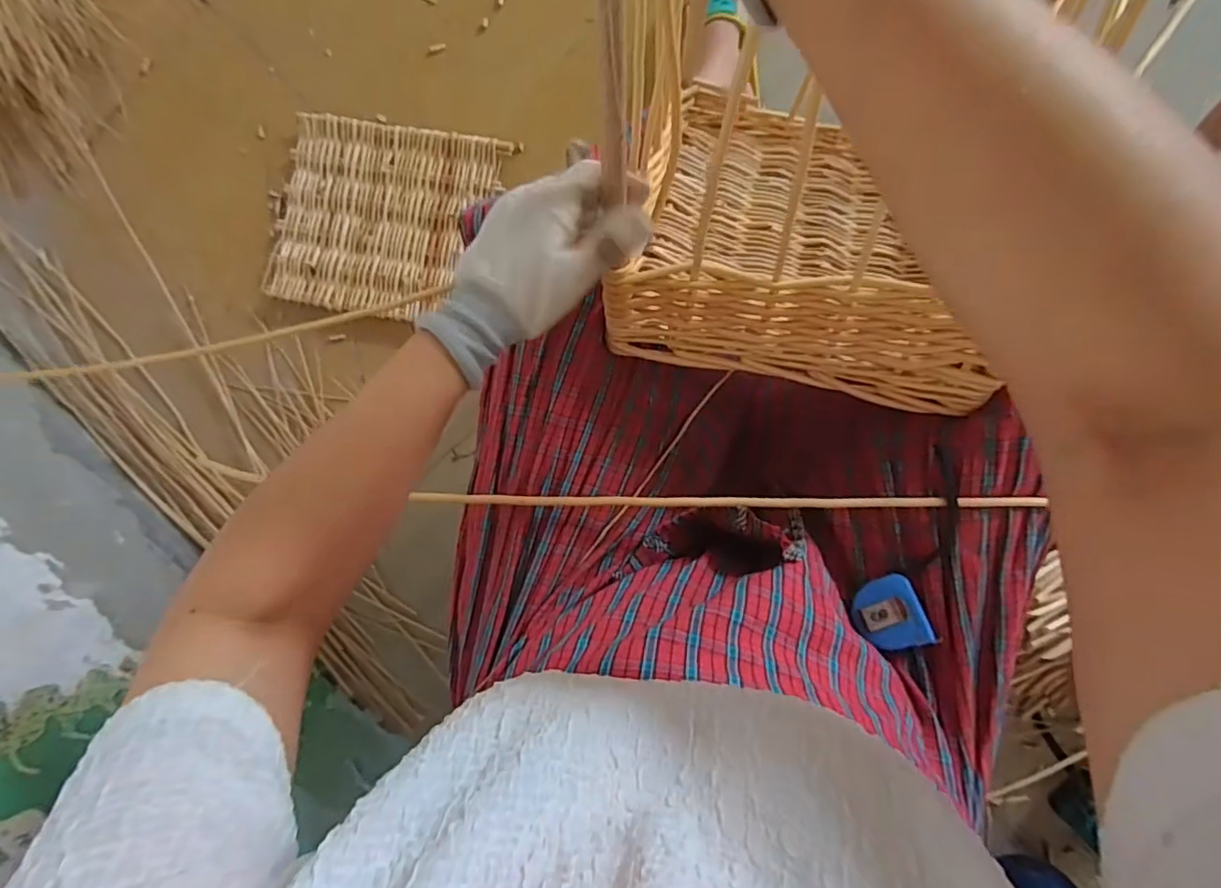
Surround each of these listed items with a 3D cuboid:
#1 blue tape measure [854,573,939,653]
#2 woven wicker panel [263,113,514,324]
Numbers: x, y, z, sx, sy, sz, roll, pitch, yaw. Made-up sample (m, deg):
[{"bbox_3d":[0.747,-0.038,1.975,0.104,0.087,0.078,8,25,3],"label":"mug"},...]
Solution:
[{"bbox_3d":[0.216,0.132,0.464,0.048,0.023,0.054,-26,73,20],"label":"blue tape measure"},{"bbox_3d":[-0.336,-0.328,0.881,0.321,0.025,0.273,10,95,5],"label":"woven wicker panel"}]

